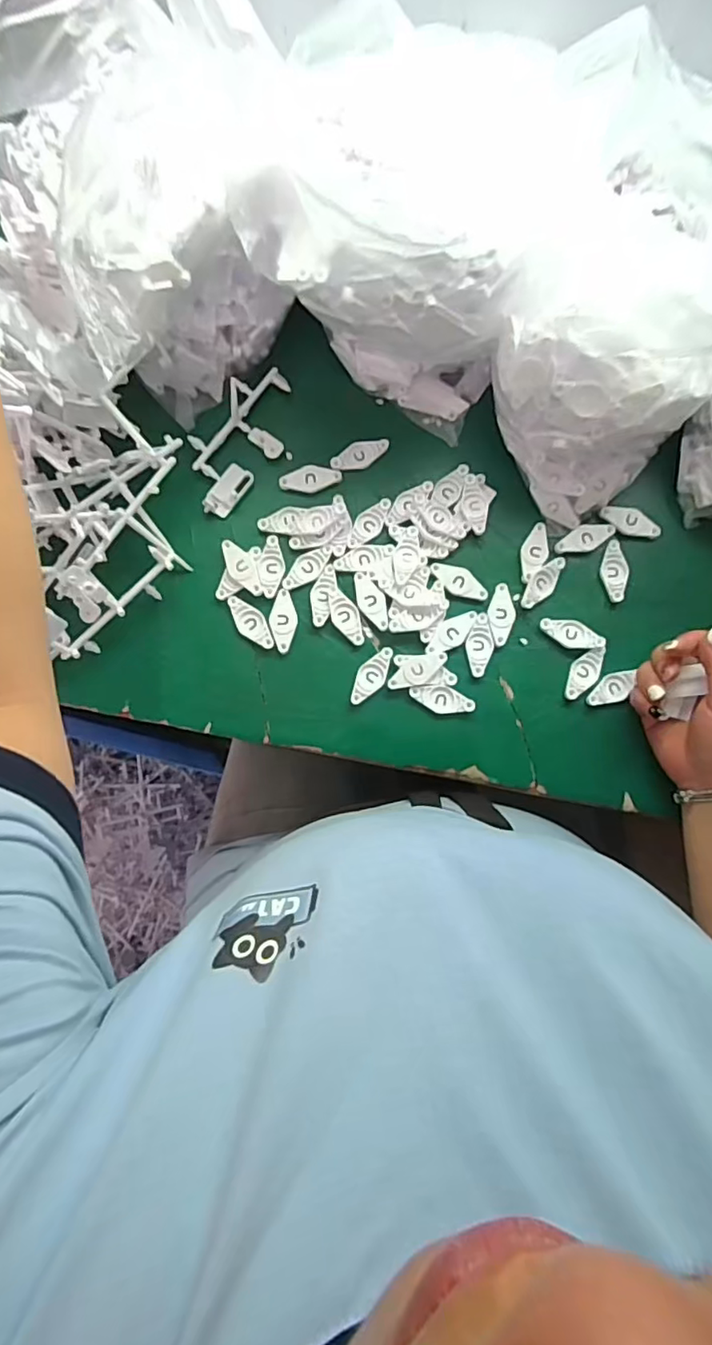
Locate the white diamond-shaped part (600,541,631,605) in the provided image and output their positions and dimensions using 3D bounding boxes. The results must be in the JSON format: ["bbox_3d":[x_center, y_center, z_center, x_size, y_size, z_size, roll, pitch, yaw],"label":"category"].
[{"bbox_3d":[0.228,-0.088,0.505,0.022,0.009,0.055,-4,81,-2],"label":"white diamond-shaped part"}]

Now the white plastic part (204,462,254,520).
[{"bbox_3d":[-0.113,-0.160,0.504,0.025,0.005,0.051,34,81,4],"label":"white plastic part"}]

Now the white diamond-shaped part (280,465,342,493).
[{"bbox_3d":[-0.040,-0.172,0.509,0.054,0.004,0.023,-2,80,-2],"label":"white diamond-shaped part"}]

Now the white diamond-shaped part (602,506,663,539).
[{"bbox_3d":[0.244,-0.134,0.507,0.053,0.006,0.024,26,81,3],"label":"white diamond-shaped part"}]

